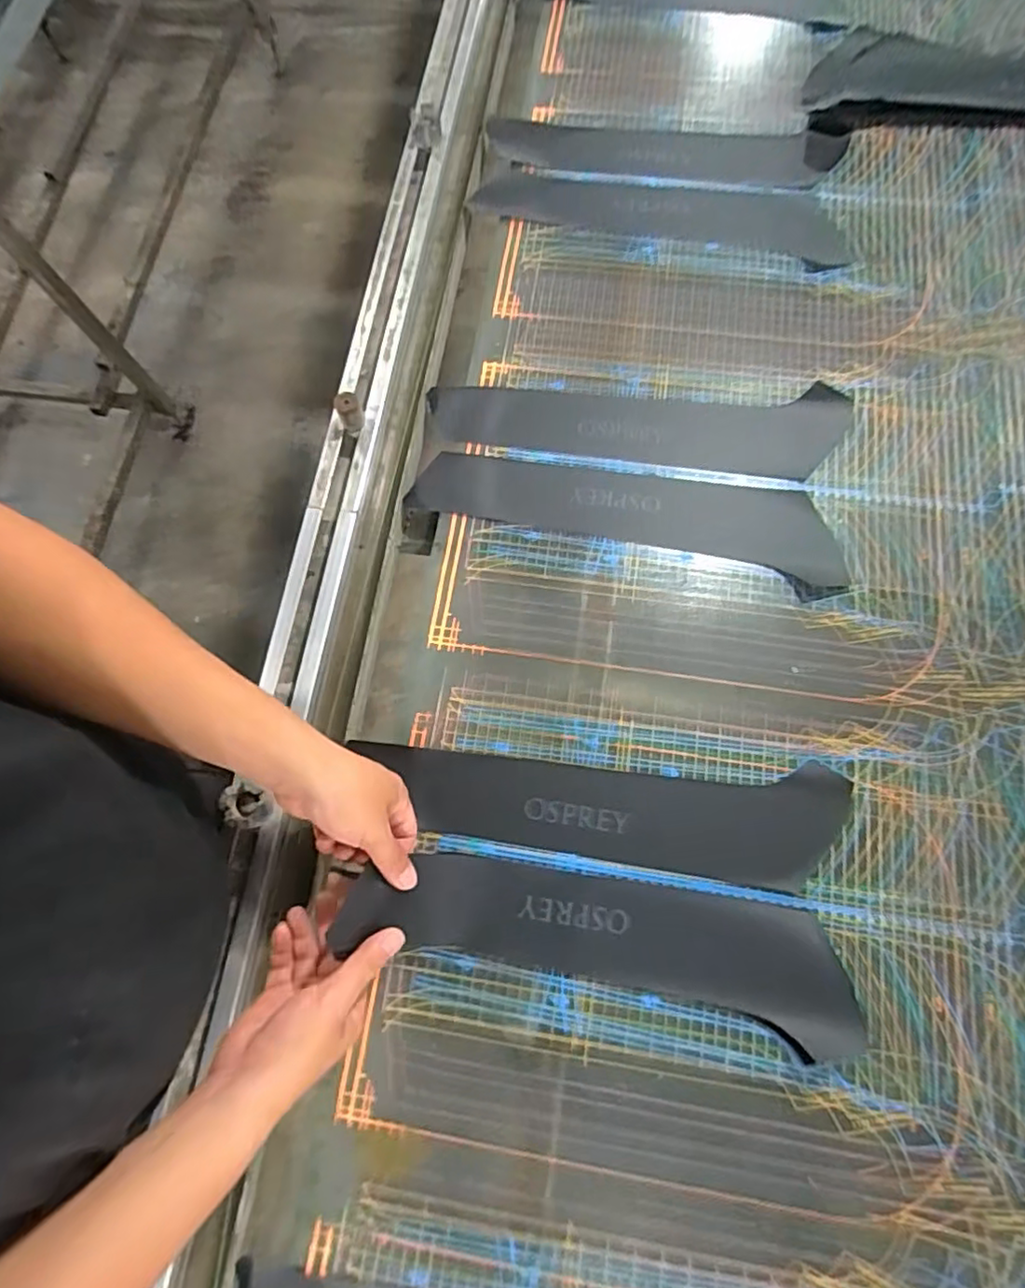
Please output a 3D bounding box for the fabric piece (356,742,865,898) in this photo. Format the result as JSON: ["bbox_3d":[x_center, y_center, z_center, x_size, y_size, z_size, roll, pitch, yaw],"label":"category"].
[{"bbox_3d":[0.082,0.143,0.546,0.401,0.012,0.094,6,73,4],"label":"fabric piece"}]

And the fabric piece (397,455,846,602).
[{"bbox_3d":[0.109,-0.128,0.626,0.417,0.009,0.107,8,73,4],"label":"fabric piece"}]

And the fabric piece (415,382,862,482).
[{"bbox_3d":[0.130,-0.229,0.658,0.435,0.008,0.099,3,73,3],"label":"fabric piece"}]

